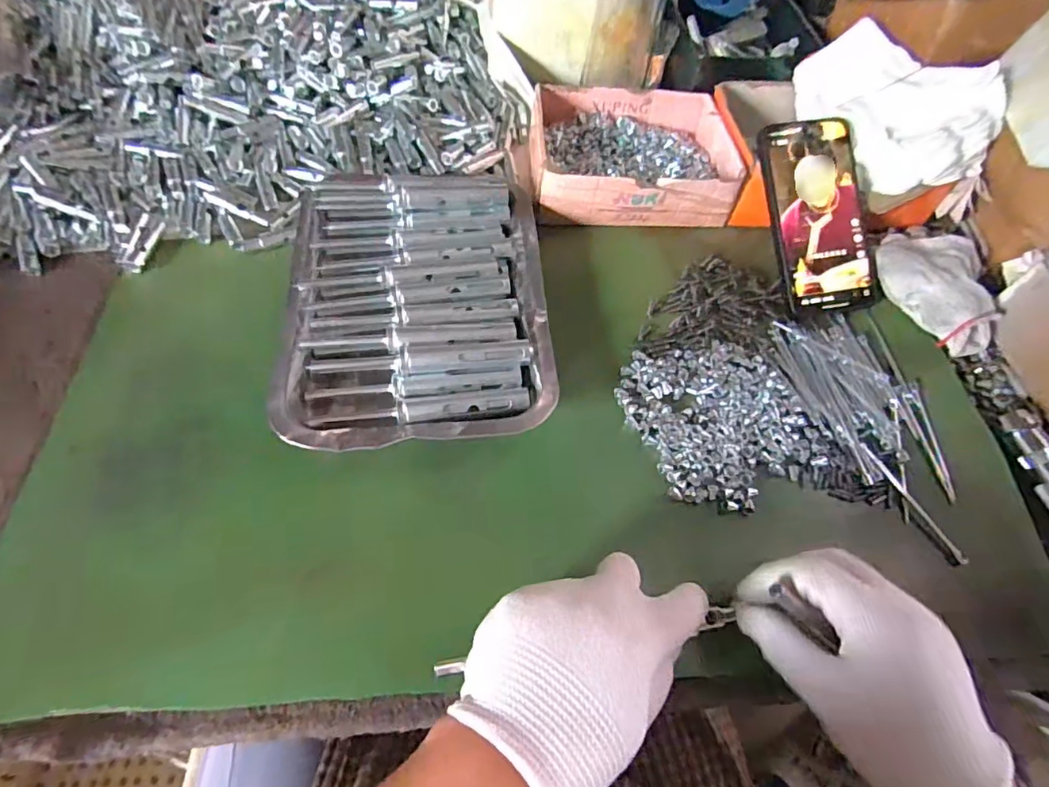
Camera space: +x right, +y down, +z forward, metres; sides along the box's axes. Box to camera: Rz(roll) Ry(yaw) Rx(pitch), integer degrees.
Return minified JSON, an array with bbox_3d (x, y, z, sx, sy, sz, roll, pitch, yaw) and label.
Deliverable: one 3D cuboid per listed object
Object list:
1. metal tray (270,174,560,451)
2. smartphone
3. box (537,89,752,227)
[{"bbox_3d":[-0.076,-0.071,0.389,0.182,0.048,0.236,-3,60,-5],"label":"metal tray"},{"bbox_3d":[0.243,-0.144,0.428,0.086,0.013,0.153,-12,90,-2],"label":"smartphone"},{"bbox_3d":[0.096,-0.219,0.486,0.175,0.051,0.143,2,59,-2],"label":"box"}]

